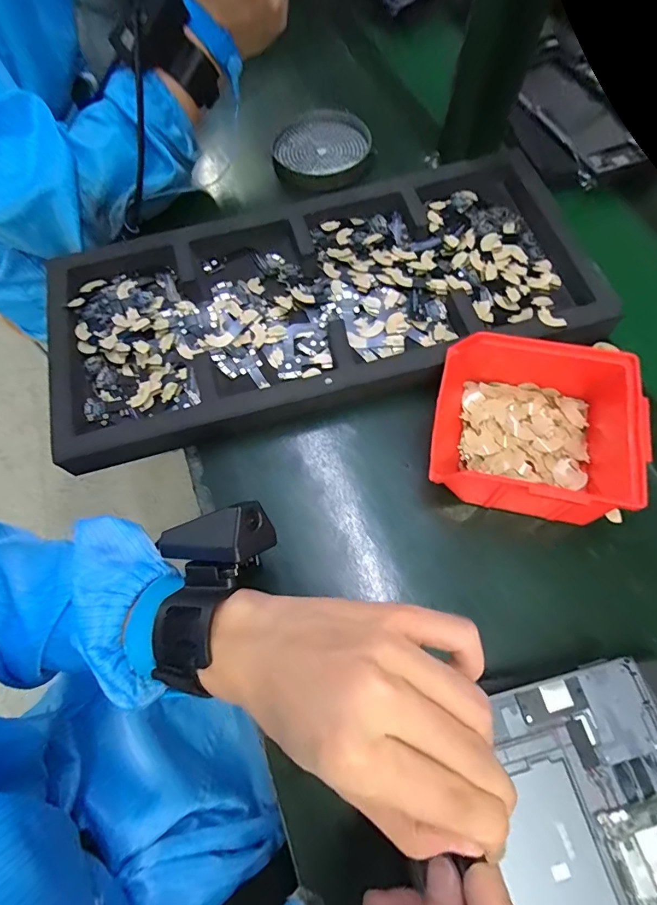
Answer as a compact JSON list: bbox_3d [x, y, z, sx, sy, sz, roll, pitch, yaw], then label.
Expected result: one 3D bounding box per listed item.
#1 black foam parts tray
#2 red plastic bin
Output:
[{"bbox_3d":[-0.004,-0.148,0.404,0.480,0.034,0.227,-13,67,-4],"label":"black foam parts tray"},{"bbox_3d":[0.154,-0.018,0.334,0.140,0.069,0.133,11,66,5],"label":"red plastic bin"}]

